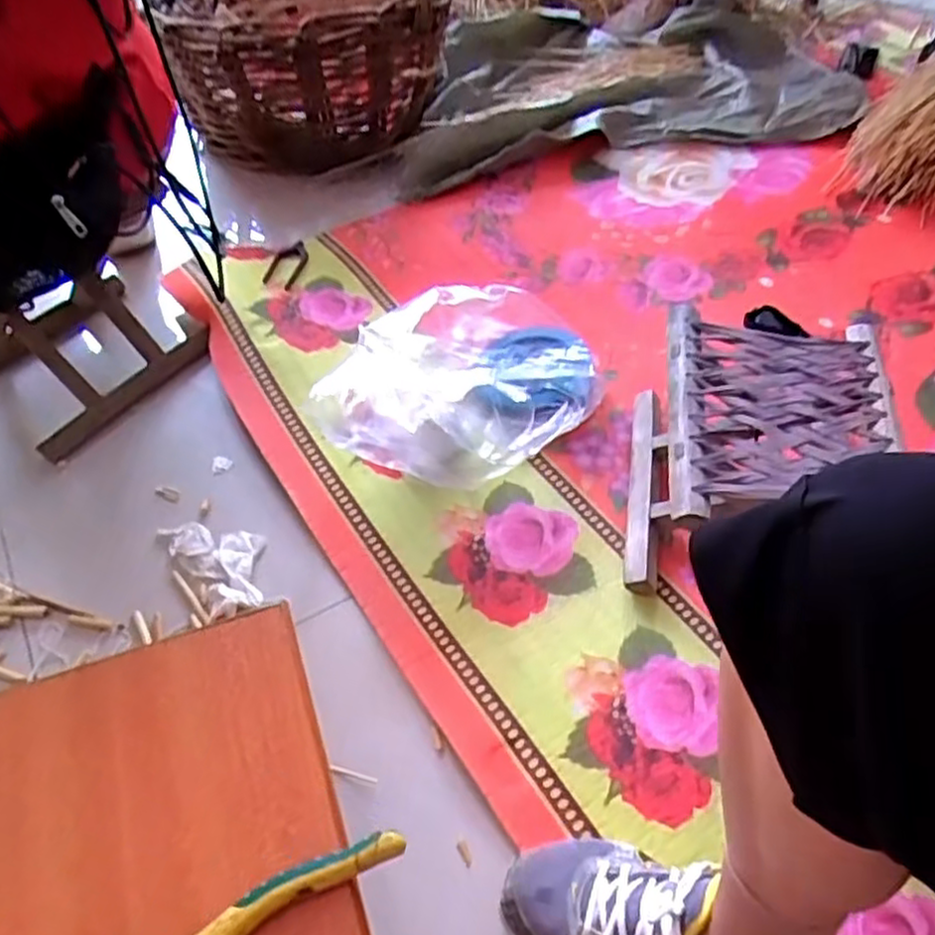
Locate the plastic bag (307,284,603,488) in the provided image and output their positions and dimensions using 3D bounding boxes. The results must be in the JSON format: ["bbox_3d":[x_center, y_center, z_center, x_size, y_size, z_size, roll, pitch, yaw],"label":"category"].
[{"bbox_3d":[0.003,-0.104,0.858,0.278,0.131,0.269,9,52,7],"label":"plastic bag"}]

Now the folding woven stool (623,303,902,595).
[{"bbox_3d":[0.297,-0.007,0.765,0.230,0.166,0.263,8,52,7],"label":"folding woven stool"}]

